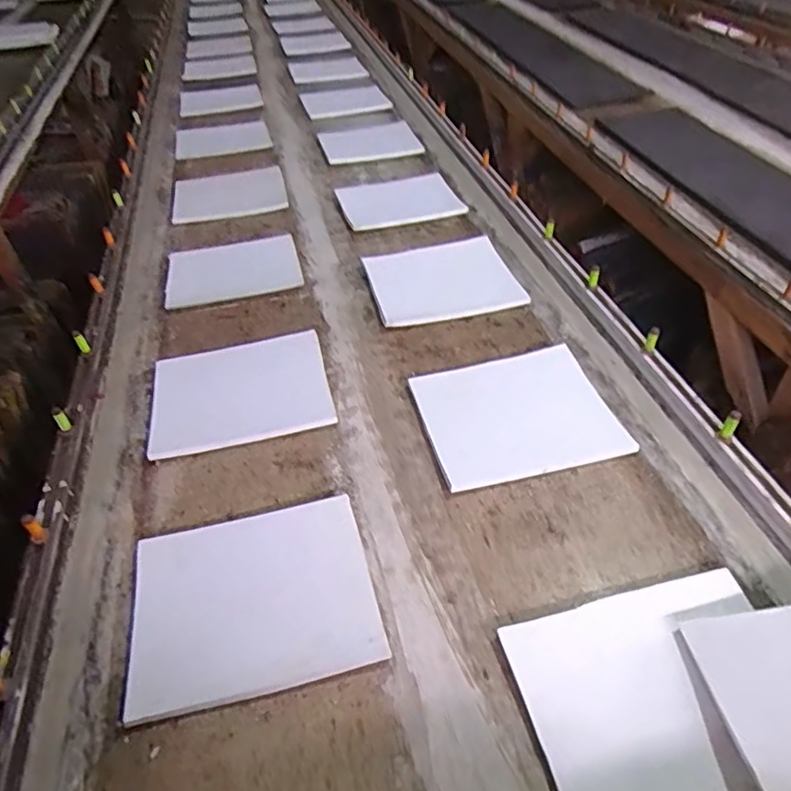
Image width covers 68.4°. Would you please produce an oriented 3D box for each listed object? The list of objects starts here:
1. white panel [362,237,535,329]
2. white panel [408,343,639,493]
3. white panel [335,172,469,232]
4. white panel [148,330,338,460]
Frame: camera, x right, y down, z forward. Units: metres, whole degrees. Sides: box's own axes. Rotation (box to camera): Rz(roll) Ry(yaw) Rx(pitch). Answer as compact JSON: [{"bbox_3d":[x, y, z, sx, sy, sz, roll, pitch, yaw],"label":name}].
[{"bbox_3d":[0.086,-0.234,1.130,0.269,0.011,0.251,-12,47,-7],"label":"white panel"},{"bbox_3d":[0.179,0.020,0.875,0.270,0.017,0.235,-11,46,-7],"label":"white panel"},{"bbox_3d":[0.004,-0.465,1.376,0.266,0.015,0.235,-16,47,-11],"label":"white panel"},{"bbox_3d":[-0.246,-0.009,0.929,0.270,0.016,0.233,-12,47,-8],"label":"white panel"}]

